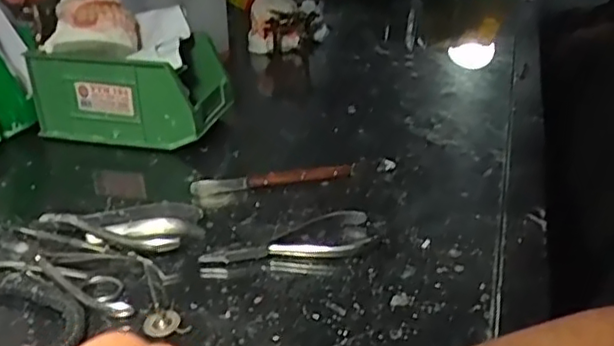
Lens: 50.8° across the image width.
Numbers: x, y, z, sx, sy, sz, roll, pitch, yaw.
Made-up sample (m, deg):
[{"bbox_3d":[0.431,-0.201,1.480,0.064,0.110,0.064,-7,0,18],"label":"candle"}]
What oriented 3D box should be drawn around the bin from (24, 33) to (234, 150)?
[{"bbox_3d":[-0.170,-0.084,0.645,0.173,0.084,0.098,6,28,12],"label":"bin"}]

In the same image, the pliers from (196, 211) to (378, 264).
[{"bbox_3d":[-0.013,0.048,0.462,0.120,0.012,0.041,-5,28,-8],"label":"pliers"}]

